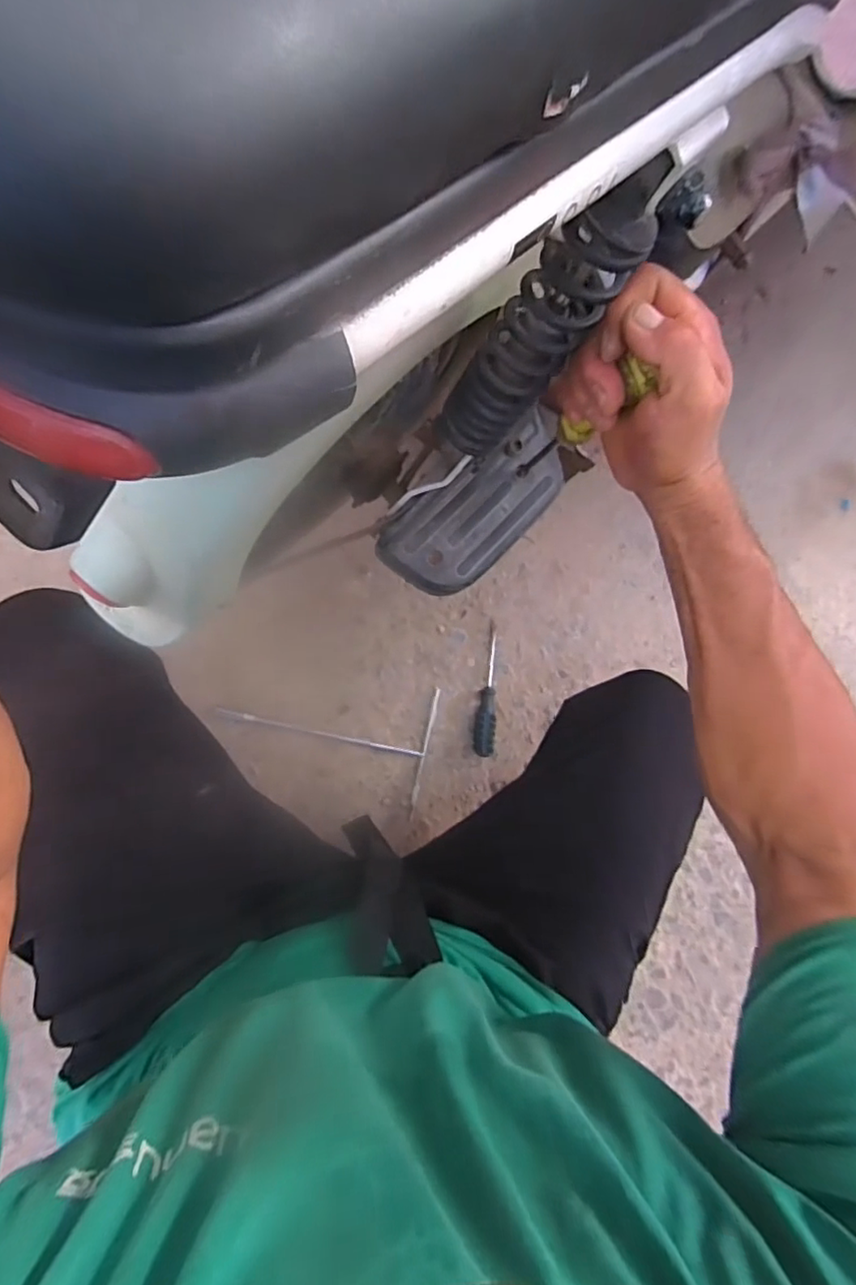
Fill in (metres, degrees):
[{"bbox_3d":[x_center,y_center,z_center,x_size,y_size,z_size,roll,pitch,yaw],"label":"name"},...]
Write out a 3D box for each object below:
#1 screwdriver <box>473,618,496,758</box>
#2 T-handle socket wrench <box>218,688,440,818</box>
[{"bbox_3d":[0.082,0.067,0.819,0.032,0.029,0.183,0,91,-9],"label":"screwdriver"},{"bbox_3d":[-0.139,0.123,0.797,0.288,0.007,0.173,13,89,-9],"label":"T-handle socket wrench"}]

